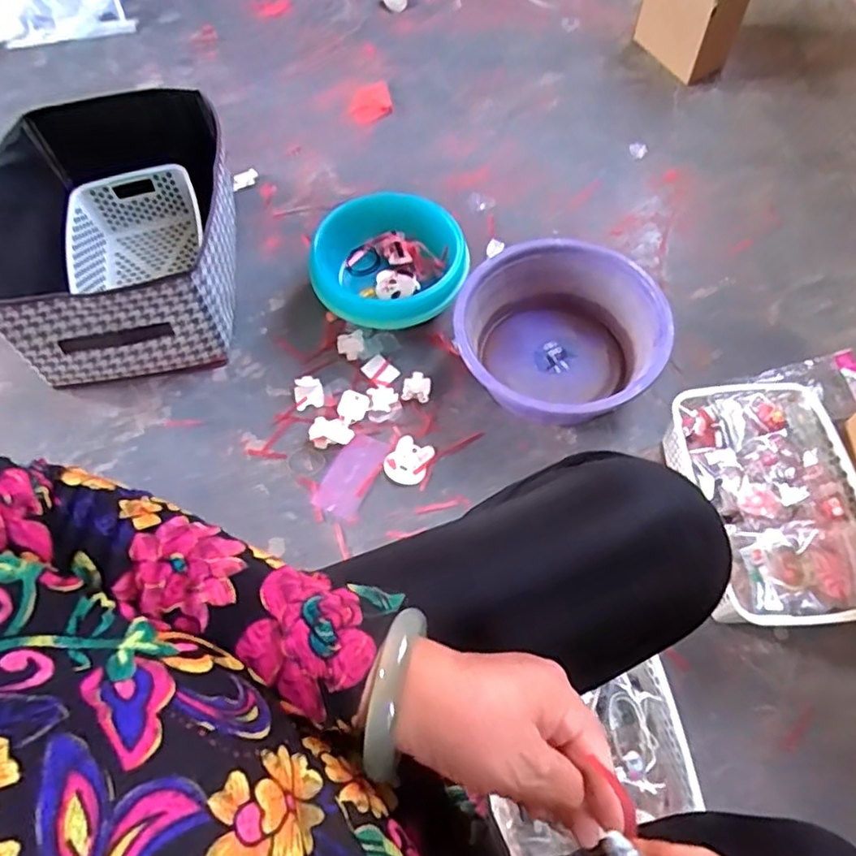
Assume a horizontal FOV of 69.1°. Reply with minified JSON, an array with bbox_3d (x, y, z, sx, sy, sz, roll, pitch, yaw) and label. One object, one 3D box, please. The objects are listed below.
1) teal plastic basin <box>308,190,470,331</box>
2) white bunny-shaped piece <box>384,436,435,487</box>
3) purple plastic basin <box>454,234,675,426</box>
[{"bbox_3d":[-0.057,-0.243,0.967,0.233,0.131,0.203,9,63,7],"label":"teal plastic basin"},{"bbox_3d":[-0.028,0.049,0.877,0.057,0.004,0.069,25,71,7],"label":"white bunny-shaped piece"},{"bbox_3d":[0.191,-0.132,0.902,0.278,0.116,0.270,-1,62,1],"label":"purple plastic basin"}]

